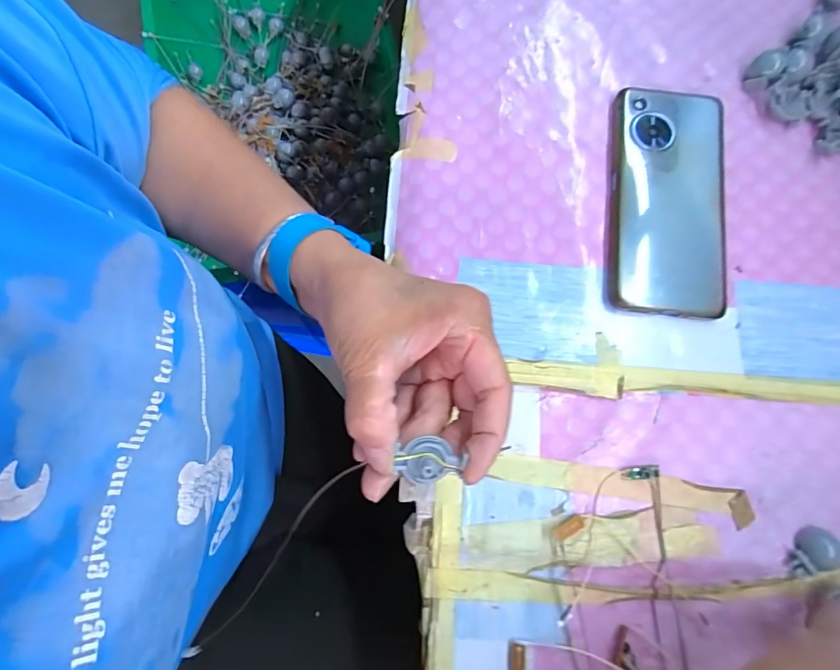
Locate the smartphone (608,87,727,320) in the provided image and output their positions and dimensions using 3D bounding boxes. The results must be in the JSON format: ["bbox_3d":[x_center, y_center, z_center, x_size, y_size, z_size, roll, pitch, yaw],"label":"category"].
[{"bbox_3d":[0.177,-0.094,0.327,0.081,0.010,0.163,5,79,1],"label":"smartphone"}]

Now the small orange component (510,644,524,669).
[{"bbox_3d":[0.057,0.196,0.276,0.009,0.005,0.021,0,79,0],"label":"small orange component"}]

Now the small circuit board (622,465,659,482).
[{"bbox_3d":[0.139,0.087,0.292,0.024,0.007,0.009,-6,79,-1],"label":"small circuit board"}]

